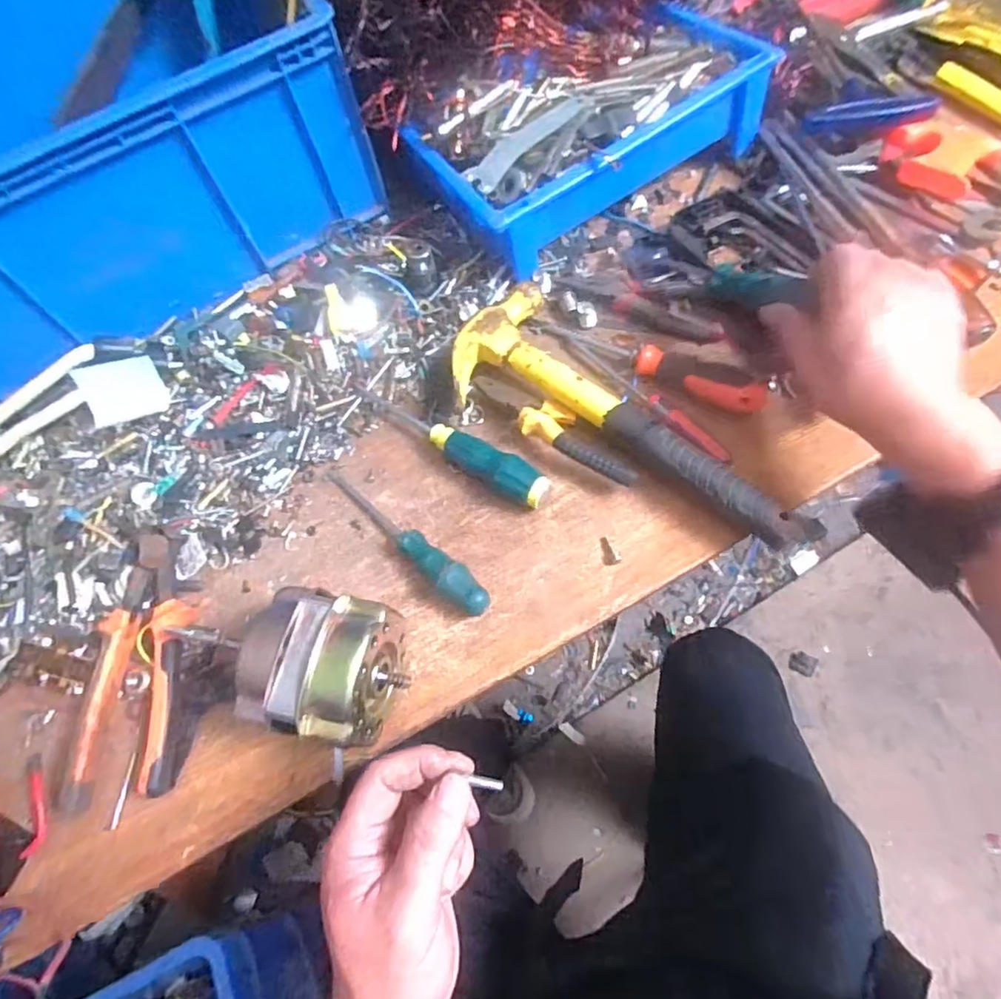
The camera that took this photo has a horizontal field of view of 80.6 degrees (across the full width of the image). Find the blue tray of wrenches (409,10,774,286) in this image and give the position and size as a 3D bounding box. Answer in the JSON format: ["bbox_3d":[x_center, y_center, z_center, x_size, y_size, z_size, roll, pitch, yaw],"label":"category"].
[{"bbox_3d":[0.085,-0.354,0.564,0.313,0.080,0.179,-34,66,-9],"label":"blue tray of wrenches"}]

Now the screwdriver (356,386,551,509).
[{"bbox_3d":[-0.044,-0.046,0.482,0.194,0.028,0.027,30,72,27],"label":"screwdriver"}]

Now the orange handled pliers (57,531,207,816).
[{"bbox_3d":[-0.254,0.115,0.425,0.063,0.030,0.184,-5,62,6],"label":"orange handled pliers"}]

